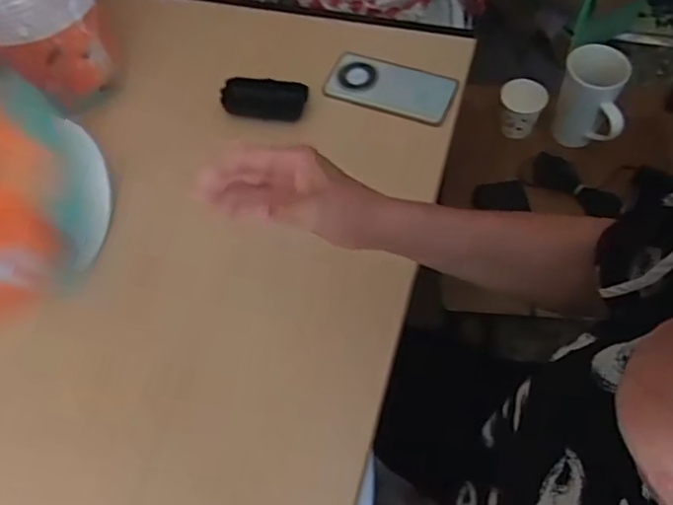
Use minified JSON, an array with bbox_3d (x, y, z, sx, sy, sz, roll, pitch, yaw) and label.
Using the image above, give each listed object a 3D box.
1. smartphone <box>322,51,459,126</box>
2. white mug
[{"bbox_3d":[0.071,-0.218,0.792,0.162,0.011,0.084,19,63,13],"label":"smartphone"},{"bbox_3d":[0.397,-0.235,0.952,0.101,0.137,0.106,15,63,11],"label":"white mug"}]

